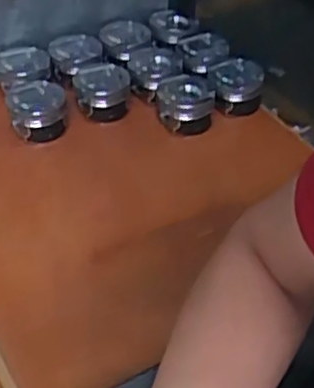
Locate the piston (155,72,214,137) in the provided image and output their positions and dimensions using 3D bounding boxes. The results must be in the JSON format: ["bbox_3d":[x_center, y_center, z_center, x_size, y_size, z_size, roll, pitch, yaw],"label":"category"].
[{"bbox_3d":[0.041,-0.131,1.002,0.084,0.057,0.092,4,43,0],"label":"piston"}]

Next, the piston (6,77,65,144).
[{"bbox_3d":[-0.175,-0.123,0.985,0.081,0.052,0.093,-4,43,-7],"label":"piston"}]

